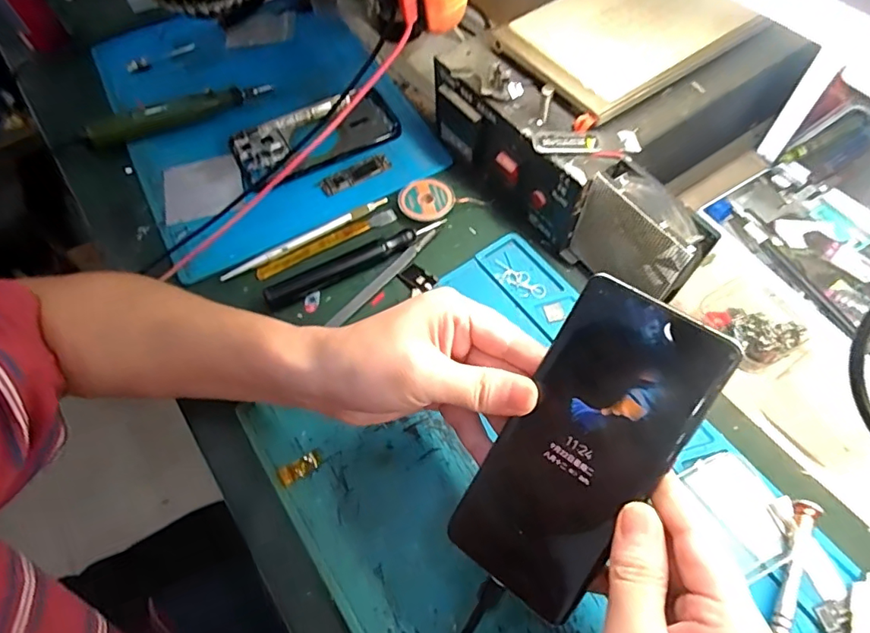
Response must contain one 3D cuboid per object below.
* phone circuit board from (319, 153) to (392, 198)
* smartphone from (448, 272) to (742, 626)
[{"bbox_3d":[-0.070,-0.125,0.458,0.063,0.005,0.018,-28,63,-11],"label":"phone circuit board"},{"bbox_3d":[0.068,0.064,0.245,0.070,0.004,0.155,33,102,26],"label":"smartphone"}]

